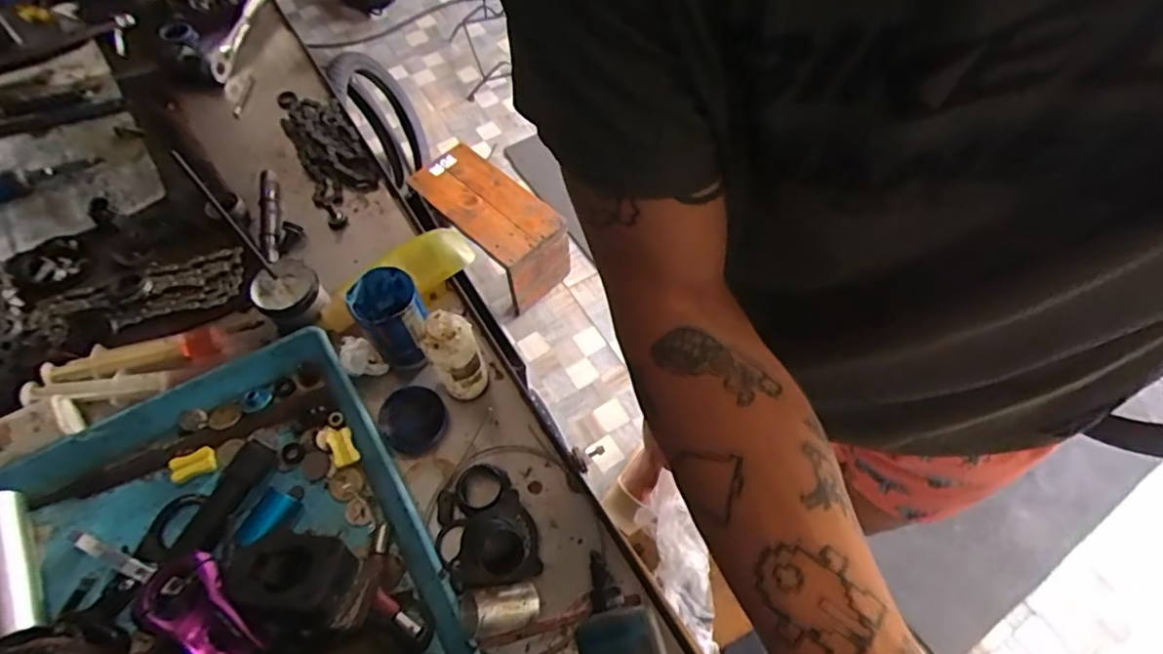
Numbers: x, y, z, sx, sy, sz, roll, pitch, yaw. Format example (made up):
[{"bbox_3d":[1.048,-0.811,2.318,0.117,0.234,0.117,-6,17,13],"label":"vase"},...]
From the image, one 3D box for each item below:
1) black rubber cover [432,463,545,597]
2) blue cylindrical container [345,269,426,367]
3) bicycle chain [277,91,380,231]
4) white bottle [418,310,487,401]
[{"bbox_3d":[-0.077,0.155,0.451,0.071,0.024,0.095,-27,65,-14],"label":"black rubber cover"},{"bbox_3d":[-0.158,-0.009,0.493,0.051,0.072,0.058,-31,66,-16],"label":"blue cylindrical container"},{"bbox_3d":[-0.273,-0.189,0.639,0.070,0.023,0.197,-25,65,-13],"label":"bicycle chain"},{"bbox_3d":[-0.100,0.026,0.468,0.038,0.114,0.031,-22,64,-12],"label":"white bottle"}]

